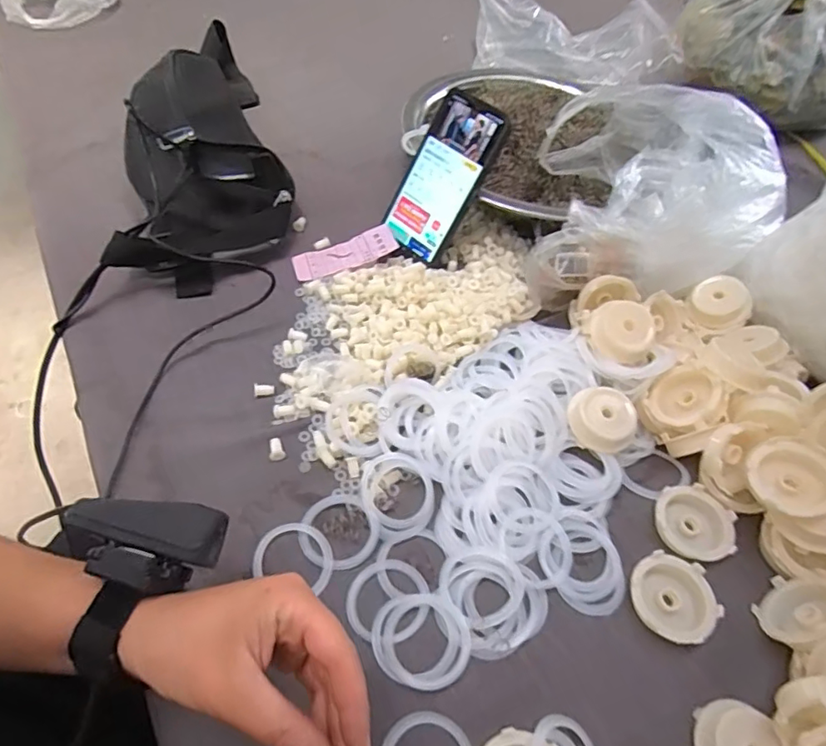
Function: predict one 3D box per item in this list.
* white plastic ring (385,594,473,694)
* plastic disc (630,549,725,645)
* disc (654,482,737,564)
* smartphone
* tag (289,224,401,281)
[{"bbox_3d":[0.008,0.166,0.338,0.052,0.004,0.052,-4,50,5],"label":"white plastic ring"},{"bbox_3d":[0.172,0.149,0.363,0.055,0.016,0.053,3,51,-4],"label":"plastic disc"},{"bbox_3d":[0.202,0.108,0.395,0.054,0.013,0.053,3,51,-4],"label":"disc"},{"bbox_3d":[0.028,-0.187,0.530,0.071,0.146,0.011,40,23,24],"label":"smartphone"},{"bbox_3d":[-0.067,-0.117,0.547,0.103,0.007,0.039,-21,56,-1],"label":"tag"}]

